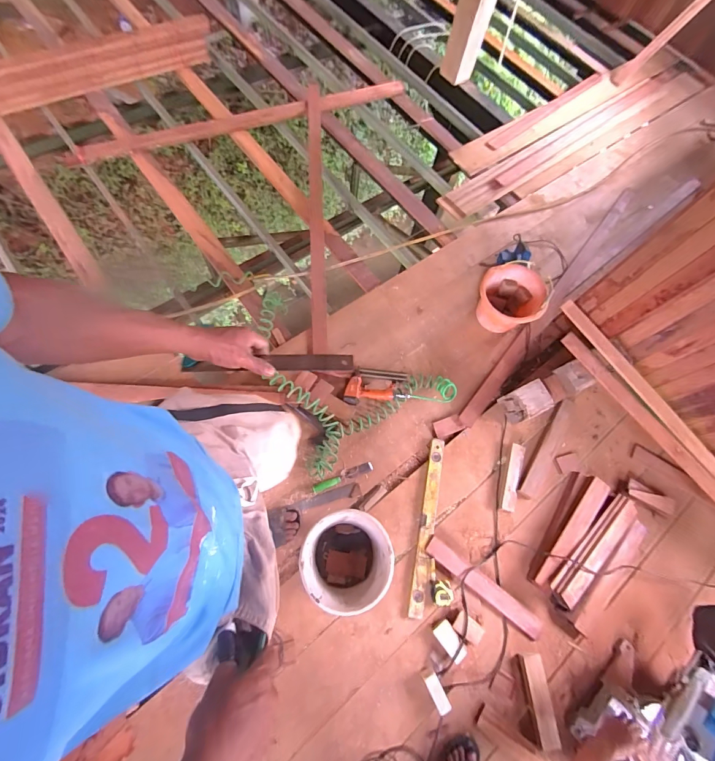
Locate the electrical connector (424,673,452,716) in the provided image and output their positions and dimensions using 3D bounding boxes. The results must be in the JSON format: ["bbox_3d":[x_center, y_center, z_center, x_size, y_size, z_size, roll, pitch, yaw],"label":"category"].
[{"bbox_3d":[0.251,0.980,1.133,0.044,0.022,0.099,-26,46,-11],"label":"electrical connector"}]

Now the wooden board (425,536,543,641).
[{"bbox_3d":[0.441,0.722,1.265,0.453,0.021,0.065,38,70,9],"label":"wooden board"}]

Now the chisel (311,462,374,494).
[{"bbox_3d":[-0.056,0.372,1.396,0.241,0.022,0.036,-19,72,-13],"label":"chisel"}]

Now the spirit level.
[{"bbox_3d":[0.265,0.522,1.339,0.067,0.024,0.615,13,68,-1],"label":"spirit level"}]

